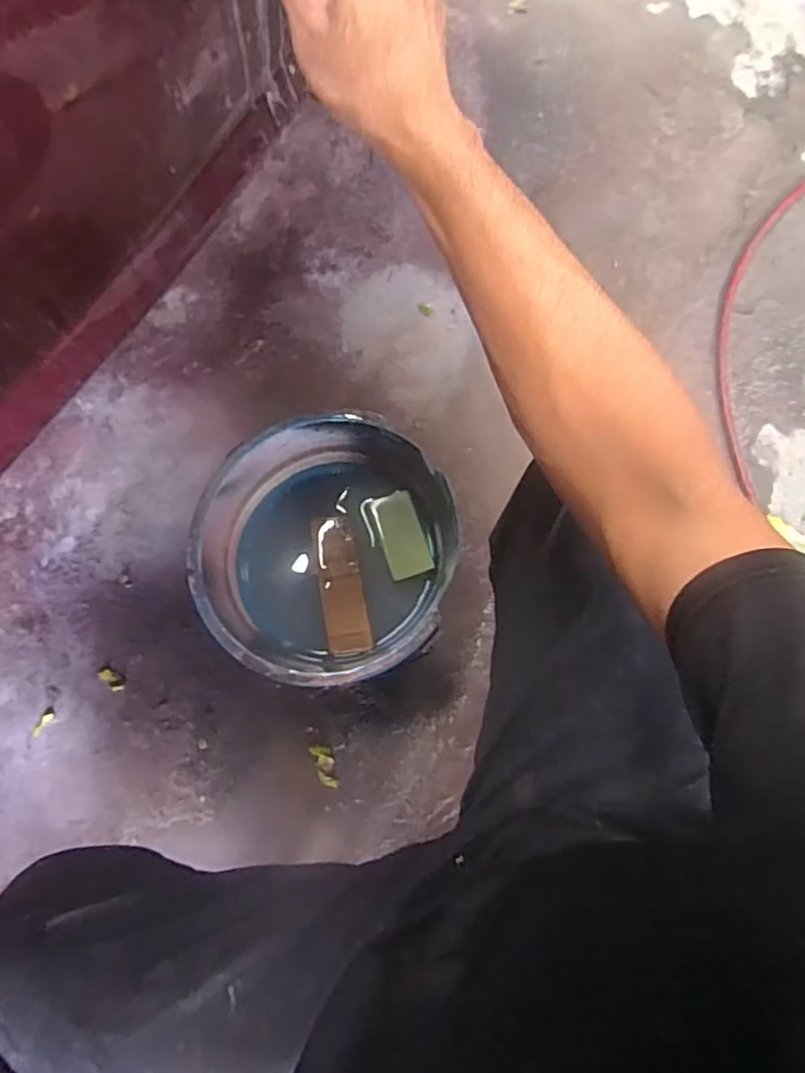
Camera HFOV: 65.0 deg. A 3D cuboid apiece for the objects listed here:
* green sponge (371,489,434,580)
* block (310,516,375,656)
[{"bbox_3d":[-0.001,-0.001,0.726,0.049,0.015,0.096,-17,80,-4],"label":"green sponge"},{"bbox_3d":[-0.071,0.056,0.734,0.053,0.019,0.156,-9,79,-2],"label":"block"}]

